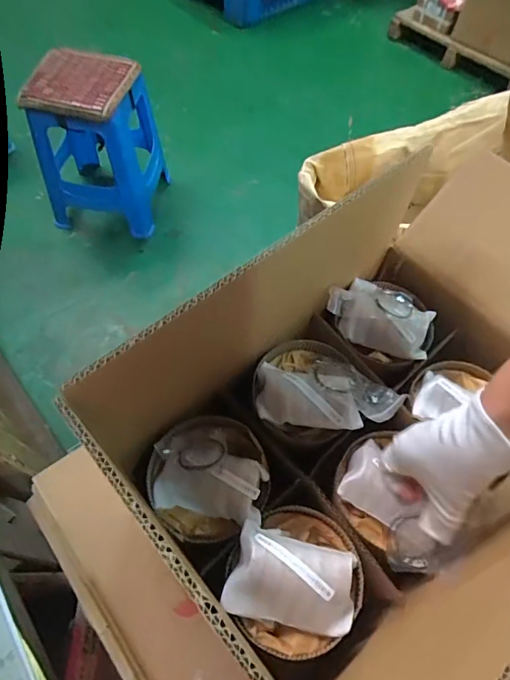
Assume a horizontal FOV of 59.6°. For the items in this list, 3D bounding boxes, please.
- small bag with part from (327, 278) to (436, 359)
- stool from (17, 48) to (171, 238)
[{"bbox_3d":[0.148,-0.035,0.519,0.121,0.038,0.074,19,59,8],"label":"small bag with part"},{"bbox_3d":[-0.502,-0.620,1.455,0.349,0.474,0.311,4,58,-1],"label":"stool"}]

